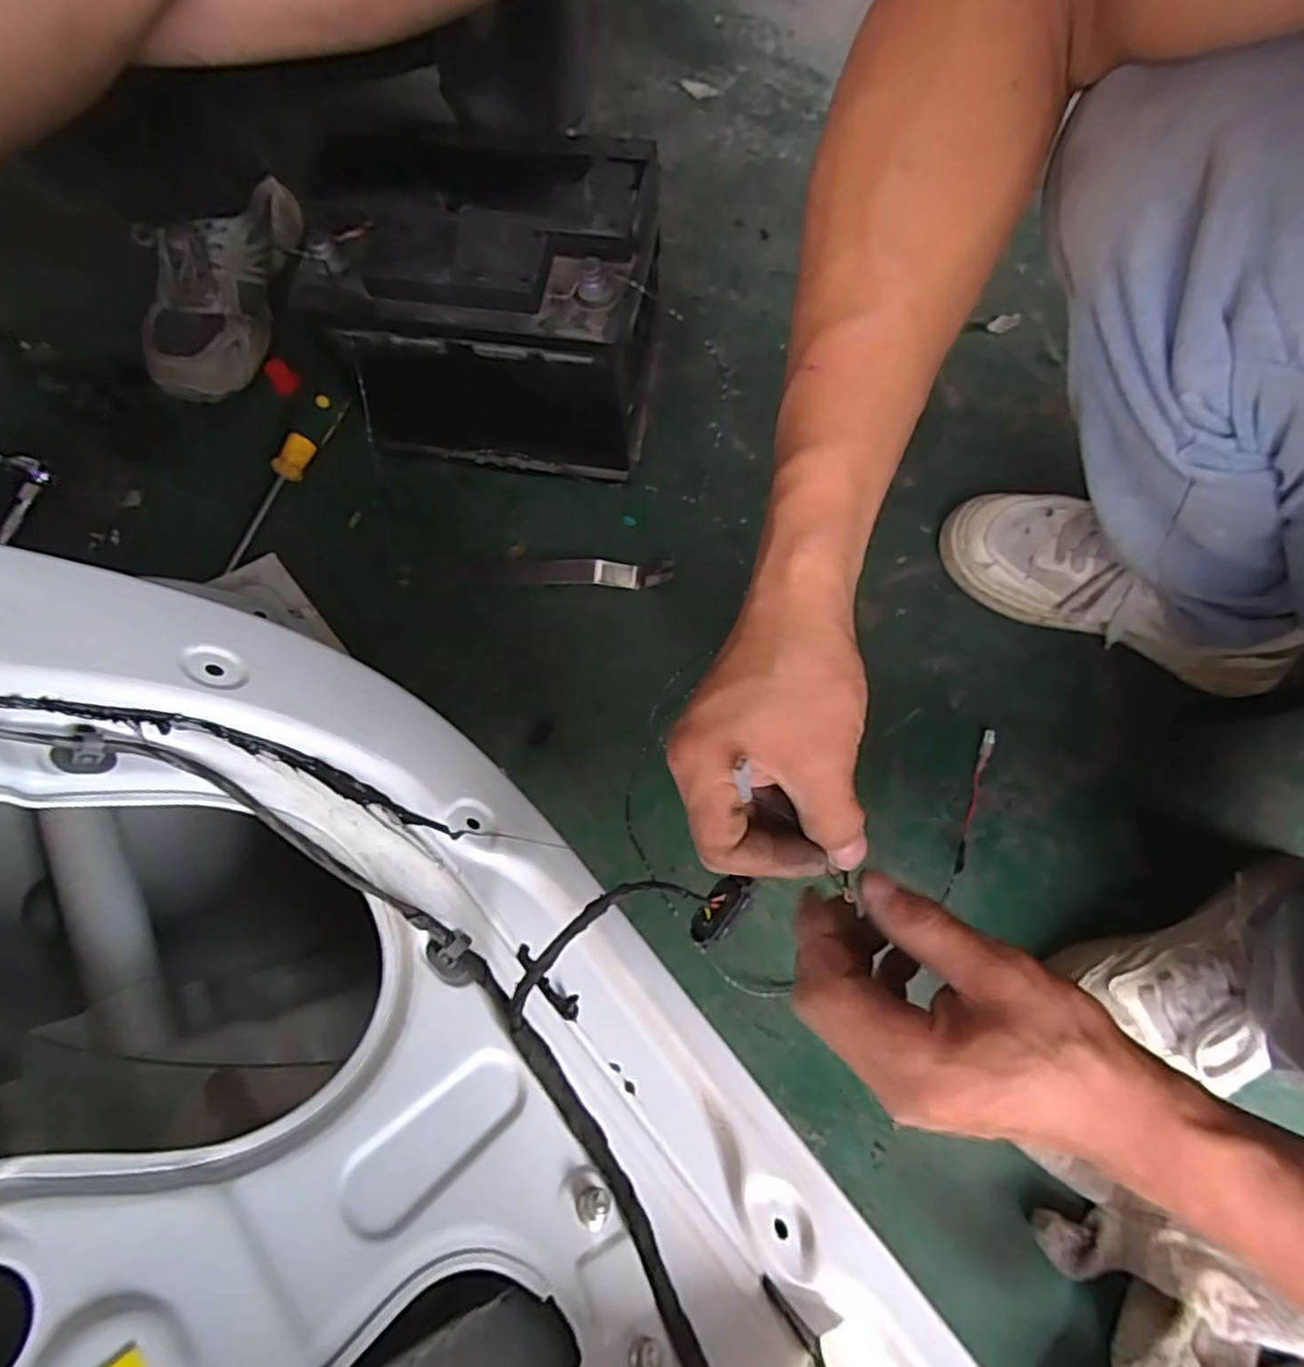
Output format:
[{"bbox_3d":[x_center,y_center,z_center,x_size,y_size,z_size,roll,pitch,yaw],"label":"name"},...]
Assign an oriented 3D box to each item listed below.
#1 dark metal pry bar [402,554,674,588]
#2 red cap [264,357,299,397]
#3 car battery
[{"bbox_3d":[-0.098,-0.094,0.578,0.226,0.010,0.028,1,72,1],"label":"dark metal pry bar"},{"bbox_3d":[-0.349,-0.289,0.650,0.023,0.013,0.037,-37,75,-11],"label":"red cap"},{"bbox_3d":[-0.119,-0.290,0.555,0.229,0.192,0.154,7,72,3],"label":"car battery"}]

